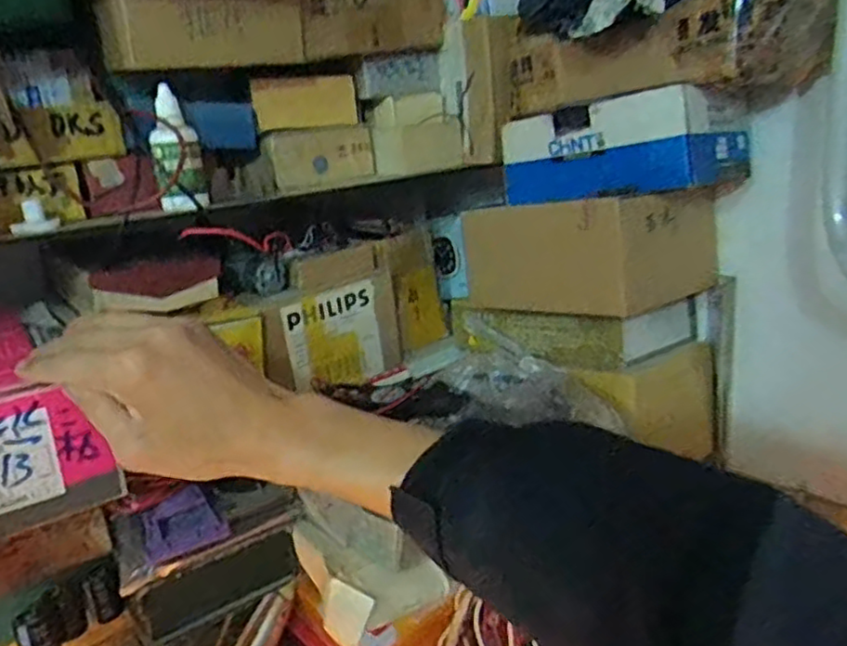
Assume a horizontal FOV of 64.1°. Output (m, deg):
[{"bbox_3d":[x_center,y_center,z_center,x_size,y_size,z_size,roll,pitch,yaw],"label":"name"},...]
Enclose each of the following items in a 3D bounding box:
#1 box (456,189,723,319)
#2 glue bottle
[{"bbox_3d":[0.150,-0.070,0.621,0.183,0.093,0.148,9,21,44],"label":"box"},{"bbox_3d":[-0.188,-0.130,0.515,0.038,0.085,0.035,-10,16,-16],"label":"glue bottle"}]

